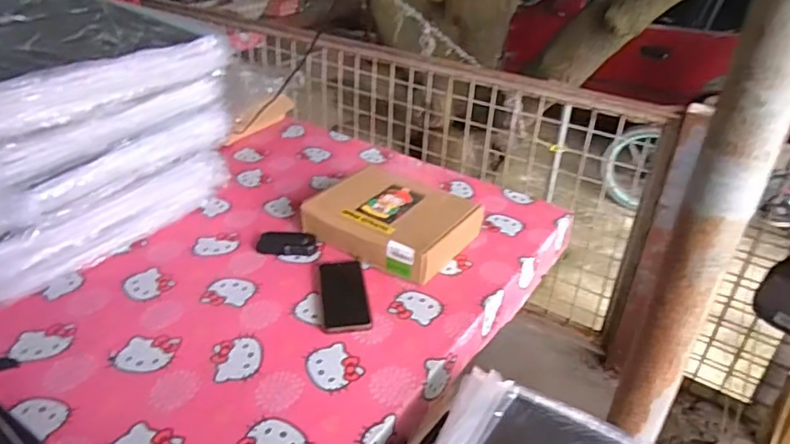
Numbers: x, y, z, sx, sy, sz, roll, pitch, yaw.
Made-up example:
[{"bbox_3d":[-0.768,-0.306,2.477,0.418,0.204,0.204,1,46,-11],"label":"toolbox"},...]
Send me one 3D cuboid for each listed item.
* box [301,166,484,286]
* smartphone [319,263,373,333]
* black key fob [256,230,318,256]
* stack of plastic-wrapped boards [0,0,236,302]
[{"bbox_3d":[-0.001,-0.002,1.050,0.275,0.079,0.237,23,38,29],"label":"box"},{"bbox_3d":[-0.084,0.118,0.910,0.074,0.007,0.174,-3,33,-9],"label":"smartphone"},{"bbox_3d":[-0.199,0.041,1.025,0.108,0.021,0.059,2,32,0],"label":"black key fob"},{"bbox_3d":[-0.646,-0.168,0.998,0.544,0.379,0.518,22,37,27],"label":"stack of plastic-wrapped boards"}]

